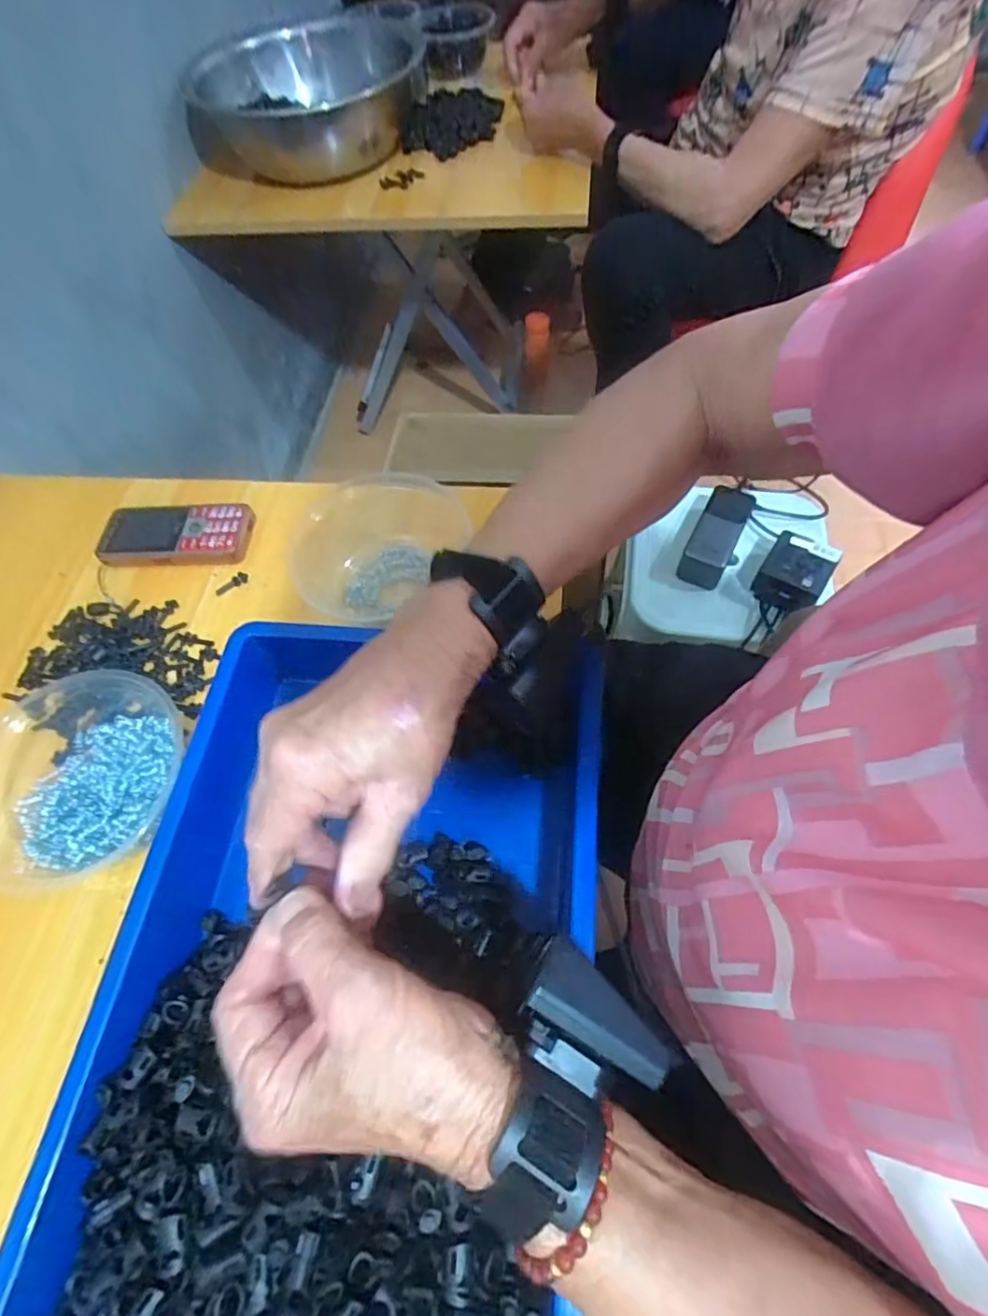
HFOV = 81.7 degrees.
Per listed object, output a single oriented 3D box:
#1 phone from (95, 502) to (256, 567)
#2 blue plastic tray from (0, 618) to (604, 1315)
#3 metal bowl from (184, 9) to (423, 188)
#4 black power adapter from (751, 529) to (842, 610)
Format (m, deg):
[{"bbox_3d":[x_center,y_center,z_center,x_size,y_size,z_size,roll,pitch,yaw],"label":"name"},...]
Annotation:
[{"bbox_3d":[-0.275,-0.109,0.499,0.124,0.018,0.058,0,62,4],"label":"phone"},{"bbox_3d":[-0.079,0.142,0.327,0.271,0.064,0.394,4,62,6],"label":"blue plastic tray"},{"bbox_3d":[-0.283,-0.833,0.858,0.306,0.124,0.306,-2,61,3],"label":"metal bowl"},{"bbox_3d":[0.366,-0.105,0.696,0.071,0.047,0.078,30,67,18],"label":"black power adapter"}]

